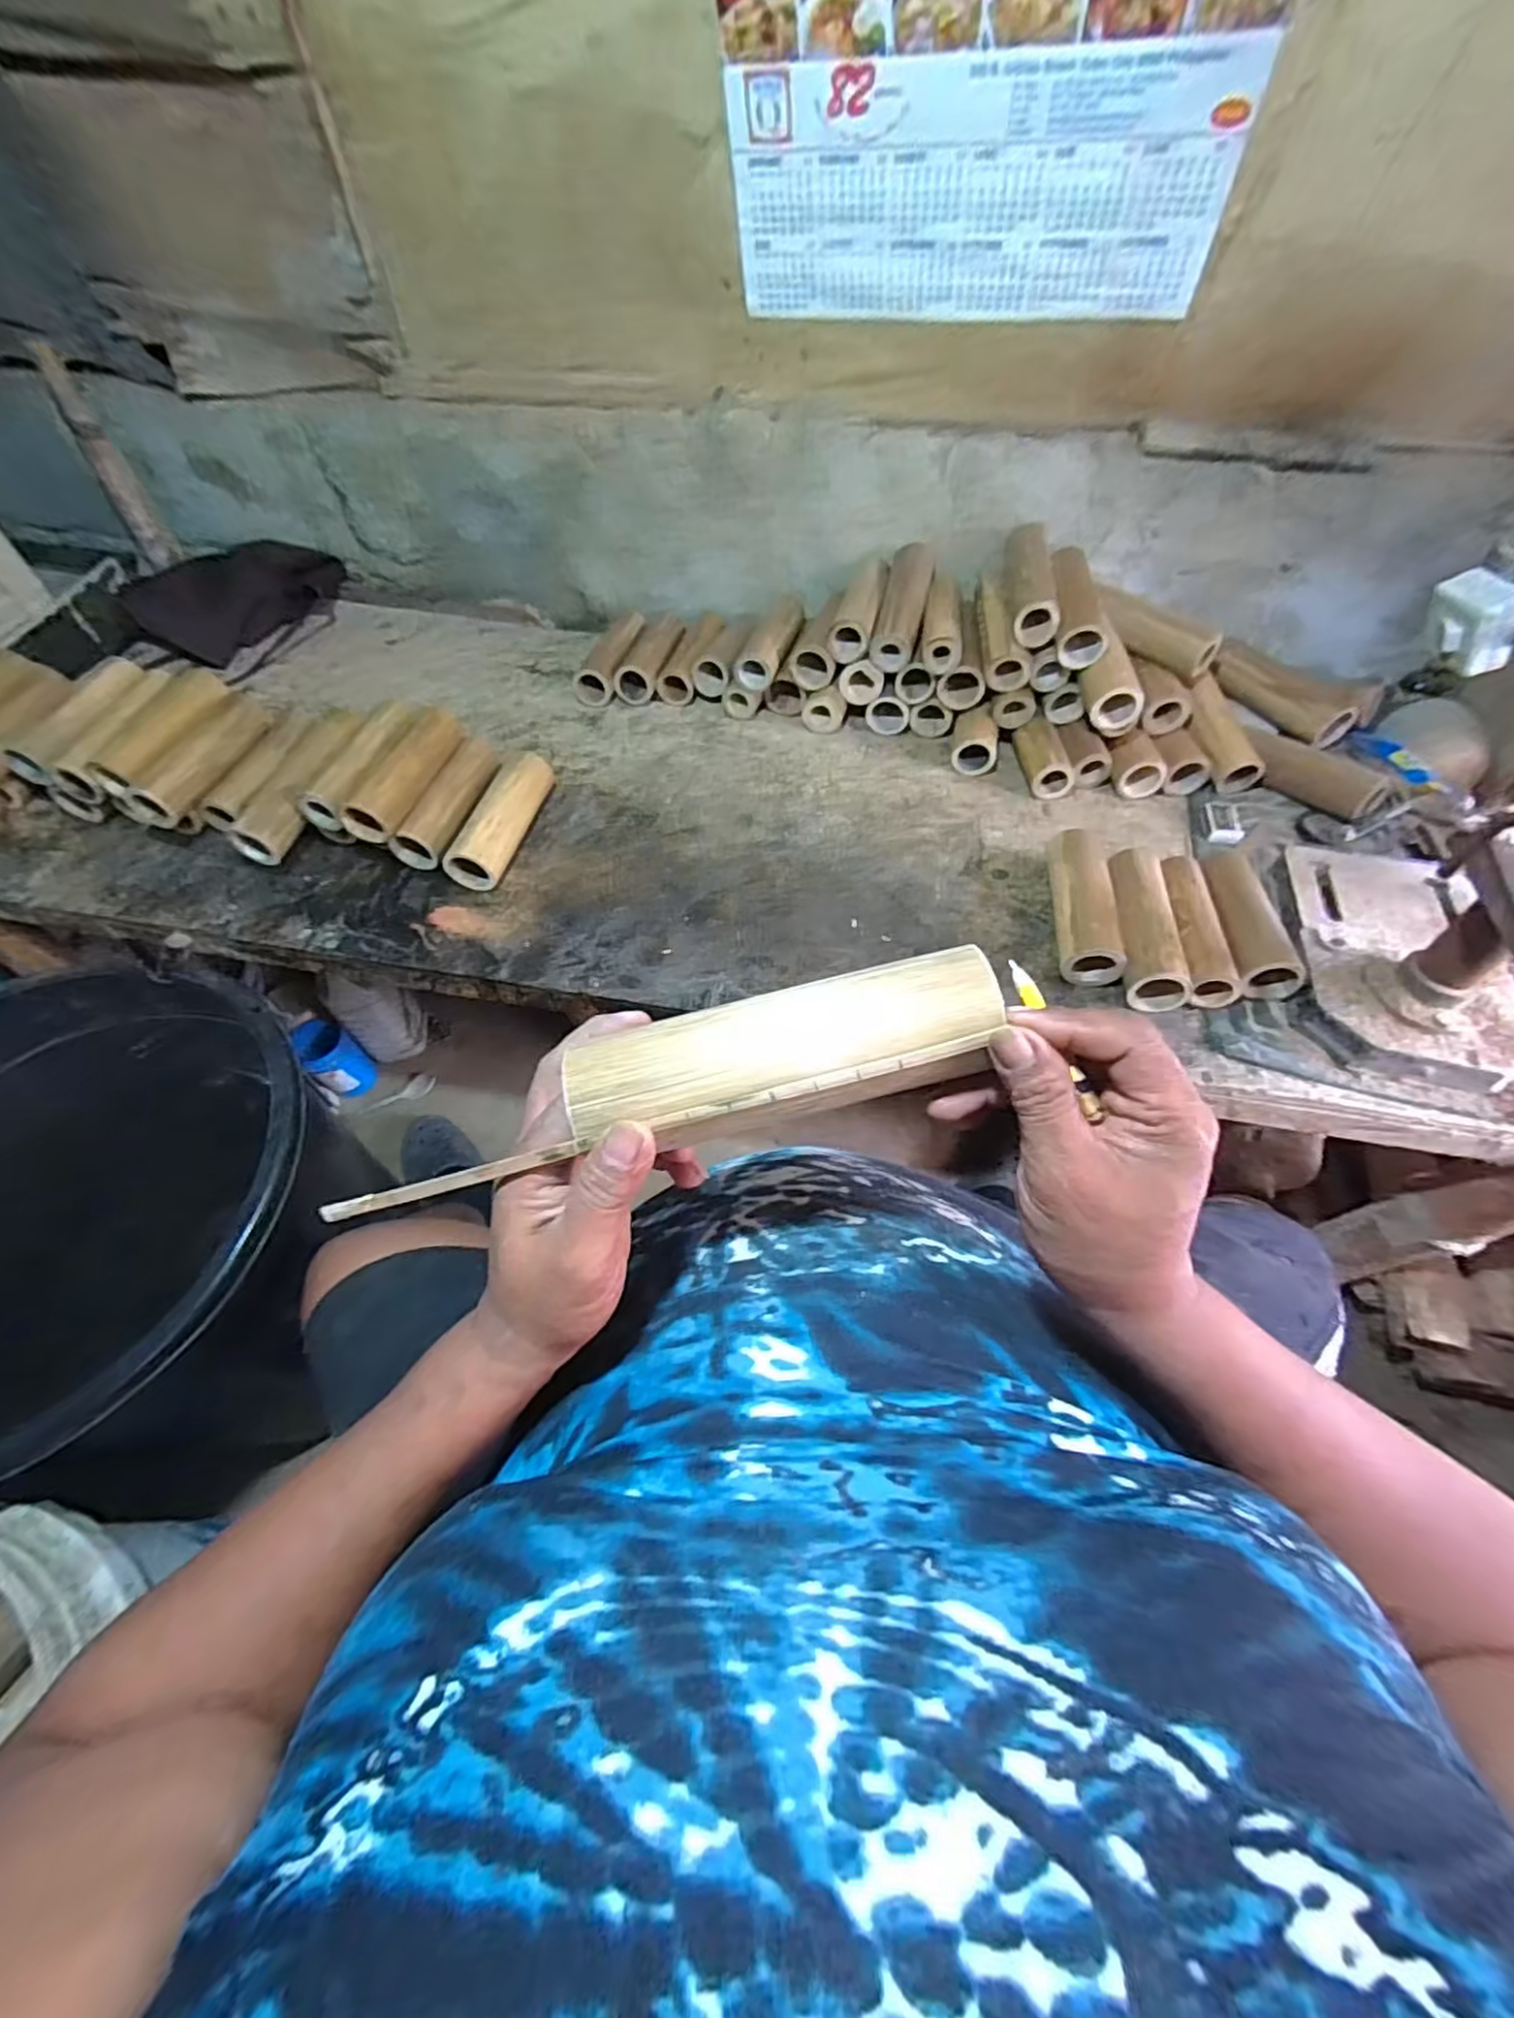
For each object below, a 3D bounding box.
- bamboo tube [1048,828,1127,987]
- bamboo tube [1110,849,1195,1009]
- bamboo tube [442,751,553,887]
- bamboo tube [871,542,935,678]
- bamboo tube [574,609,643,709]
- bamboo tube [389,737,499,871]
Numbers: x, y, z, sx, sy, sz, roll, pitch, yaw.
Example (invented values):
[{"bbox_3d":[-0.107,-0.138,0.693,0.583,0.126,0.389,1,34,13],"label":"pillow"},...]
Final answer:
[{"bbox_3d":[0.335,-0.110,0.729,0.056,0.050,0.184,6,55,6],"label":"bamboo tube"},{"bbox_3d":[0.389,-0.088,0.709,0.062,0.047,0.184,4,55,5],"label":"bamboo tube"},{"bbox_3d":[-0.298,-0.224,0.811,0.067,0.071,0.180,7,55,6],"label":"bamboo tube"},{"bbox_3d":[0.190,-0.524,0.904,0.053,0.043,0.190,12,71,10],"label":"bamboo tube"},{"bbox_3d":[-0.204,-0.509,1.015,0.060,0.048,0.184,11,56,9],"label":"bamboo tube"},{"bbox_3d":[-0.359,-0.246,0.829,0.056,0.065,0.184,12,56,10],"label":"bamboo tube"}]

